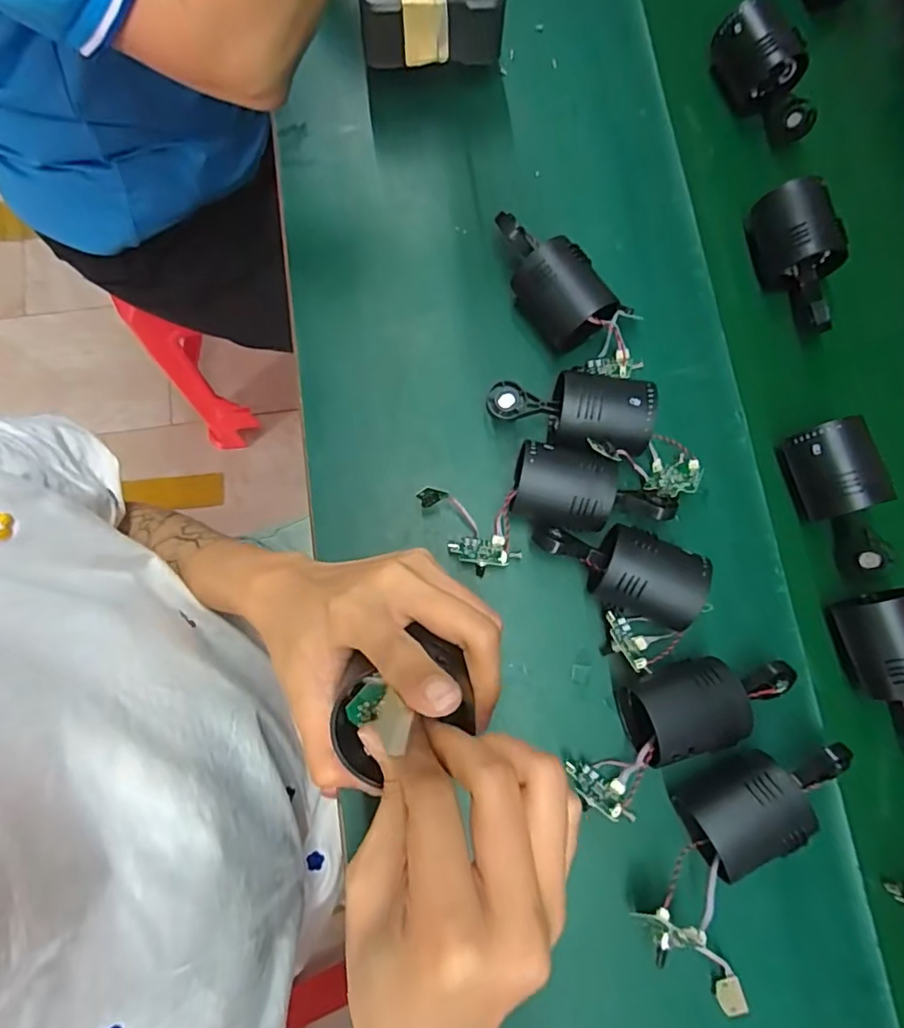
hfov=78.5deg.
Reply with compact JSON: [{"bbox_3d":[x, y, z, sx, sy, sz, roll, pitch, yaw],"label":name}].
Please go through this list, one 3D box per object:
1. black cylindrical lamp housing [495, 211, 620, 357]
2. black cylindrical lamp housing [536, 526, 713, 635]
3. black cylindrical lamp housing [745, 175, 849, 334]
[{"bbox_3d":[0.069,-0.181,0.427,0.052,0.059,0.116,-37,82,-8],"label":"black cylindrical lamp housing"},{"bbox_3d":[0.112,0.037,0.385,0.110,0.055,0.049,22,79,3],"label":"black cylindrical lamp housing"},{"bbox_3d":[0.286,-0.206,0.448,0.055,0.050,0.120,-12,79,-4],"label":"black cylindrical lamp housing"}]

